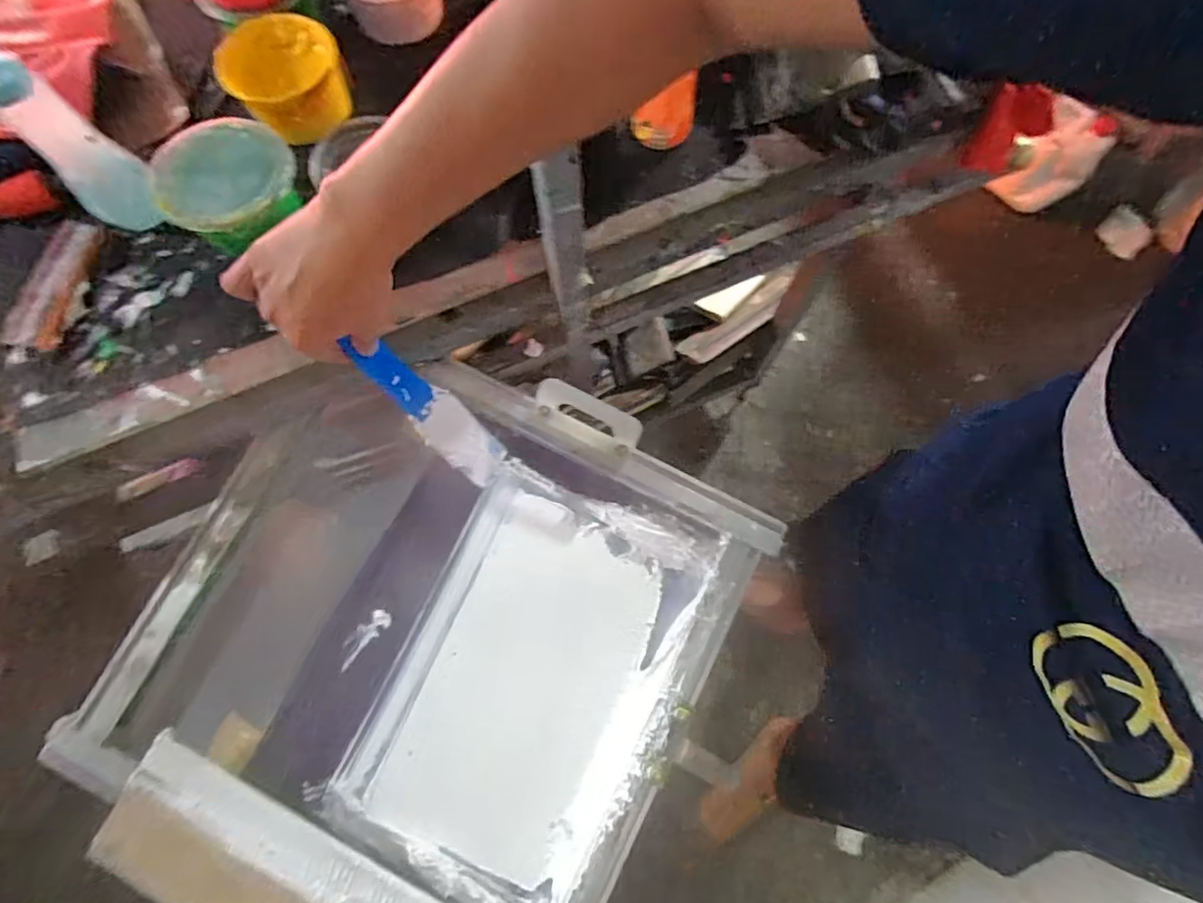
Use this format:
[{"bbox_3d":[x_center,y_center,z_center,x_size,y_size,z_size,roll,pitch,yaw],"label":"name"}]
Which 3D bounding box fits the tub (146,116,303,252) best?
[{"bbox_3d":[-0.351,-0.253,0.571,0.121,0.062,0.119,0,75,1],"label":"tub"}]

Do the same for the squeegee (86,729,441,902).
[{"bbox_3d":[-0.279,0.394,0.528,0.347,0.043,0.114,27,77,8],"label":"squeegee"}]

